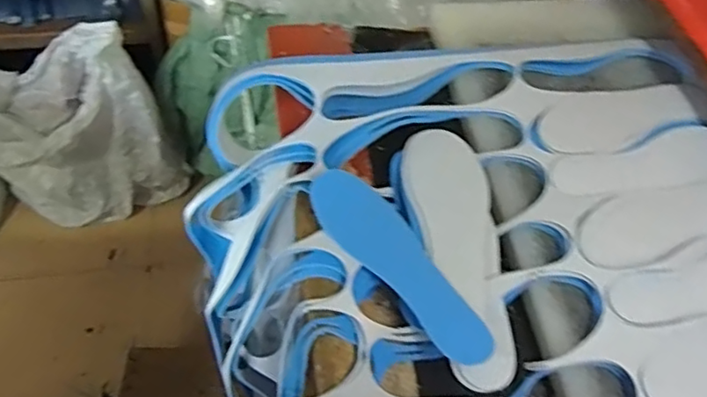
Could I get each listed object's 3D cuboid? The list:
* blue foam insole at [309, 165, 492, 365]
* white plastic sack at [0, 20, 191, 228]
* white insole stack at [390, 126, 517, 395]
[{"bbox_3d":[0.053,0.062,0.620,0.243,0.021,0.081,44,55,11],"label":"blue foam insole"},{"bbox_3d":[-0.764,-0.190,1.639,0.500,0.559,0.254,-12,59,-13],"label":"white plastic sack"},{"bbox_3d":[0.116,0.048,0.645,0.099,0.013,0.300,-7,58,-10],"label":"white insole stack"}]

